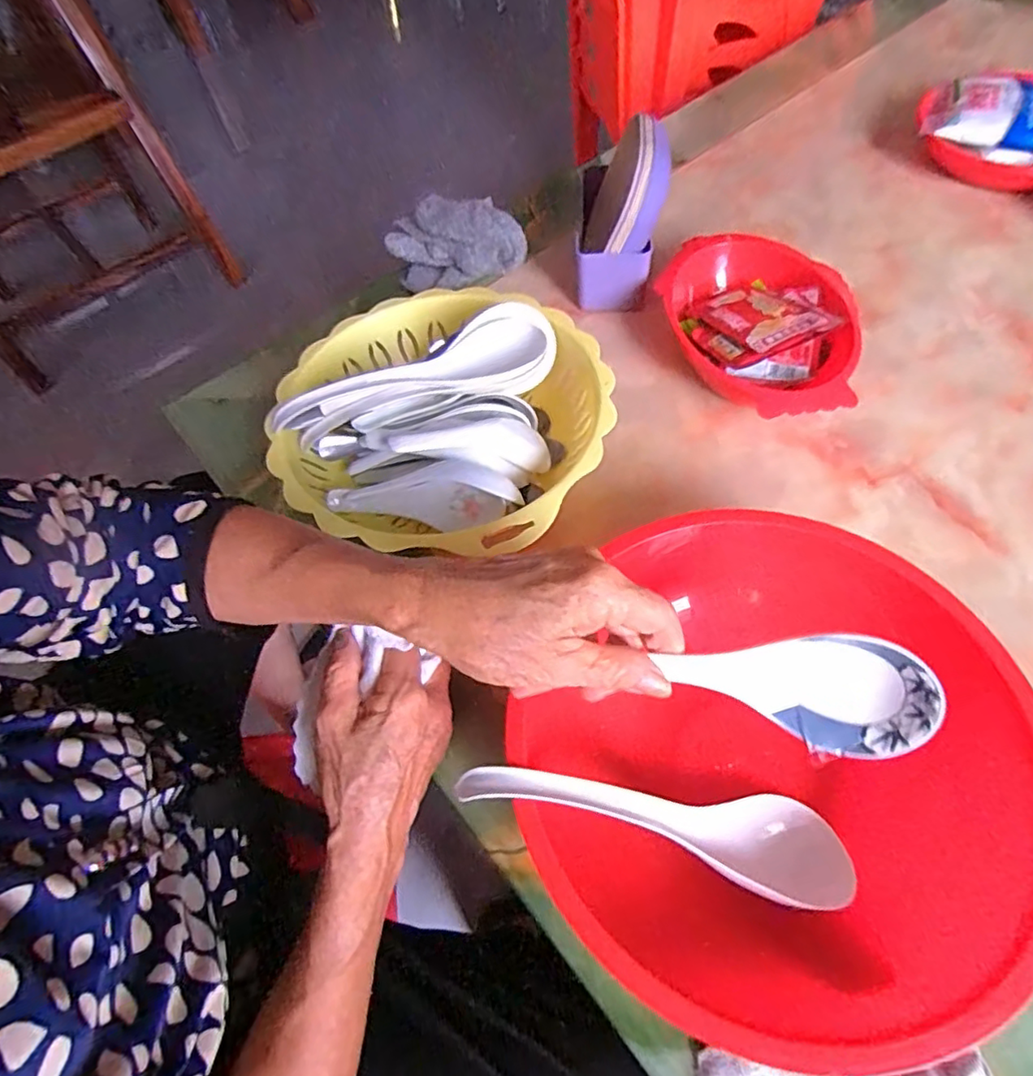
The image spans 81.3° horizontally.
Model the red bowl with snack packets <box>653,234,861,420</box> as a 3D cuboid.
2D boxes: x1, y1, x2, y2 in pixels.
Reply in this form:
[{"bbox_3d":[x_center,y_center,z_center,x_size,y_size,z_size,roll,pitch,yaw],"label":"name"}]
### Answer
[{"bbox_3d":[0.208,-0.178,0.510,0.137,0.050,0.218,-19,58,-5],"label":"red bowl with snack packets"}]

